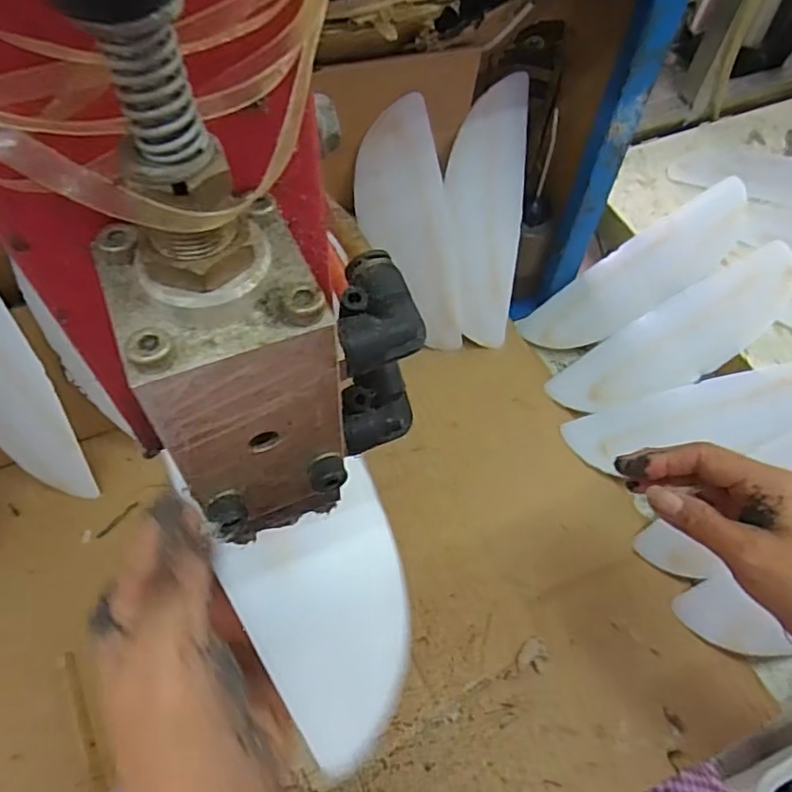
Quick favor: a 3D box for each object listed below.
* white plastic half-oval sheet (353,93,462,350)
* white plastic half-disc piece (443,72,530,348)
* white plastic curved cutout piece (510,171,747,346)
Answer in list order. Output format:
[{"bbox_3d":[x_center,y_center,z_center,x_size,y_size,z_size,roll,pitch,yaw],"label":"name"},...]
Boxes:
[{"bbox_3d":[0.012,-0.124,0.493,0.067,0.213,0.013,-12,43,5],"label":"white plastic half-oval sheet"},{"bbox_3d":[0.075,-0.140,0.504,0.071,0.211,0.009,-14,31,-16],"label":"white plastic half-disc piece"},{"bbox_3d":[0.218,-0.106,0.554,0.213,0.026,0.065,-34,62,18],"label":"white plastic curved cutout piece"}]

